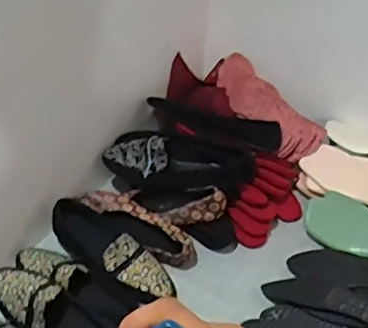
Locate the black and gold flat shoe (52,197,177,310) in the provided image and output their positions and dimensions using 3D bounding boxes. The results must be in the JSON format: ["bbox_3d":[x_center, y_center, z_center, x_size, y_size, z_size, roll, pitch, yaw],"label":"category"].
[{"bbox_3d":[-0.119,0.140,0.916,0.238,0.064,0.092,37,48,17],"label":"black and gold flat shoe"}]

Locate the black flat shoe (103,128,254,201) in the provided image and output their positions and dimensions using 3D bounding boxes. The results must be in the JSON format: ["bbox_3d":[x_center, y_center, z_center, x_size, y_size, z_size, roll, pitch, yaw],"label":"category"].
[{"bbox_3d":[-0.012,-0.004,1.019,0.262,0.070,0.102,13,40,11],"label":"black flat shoe"}]

